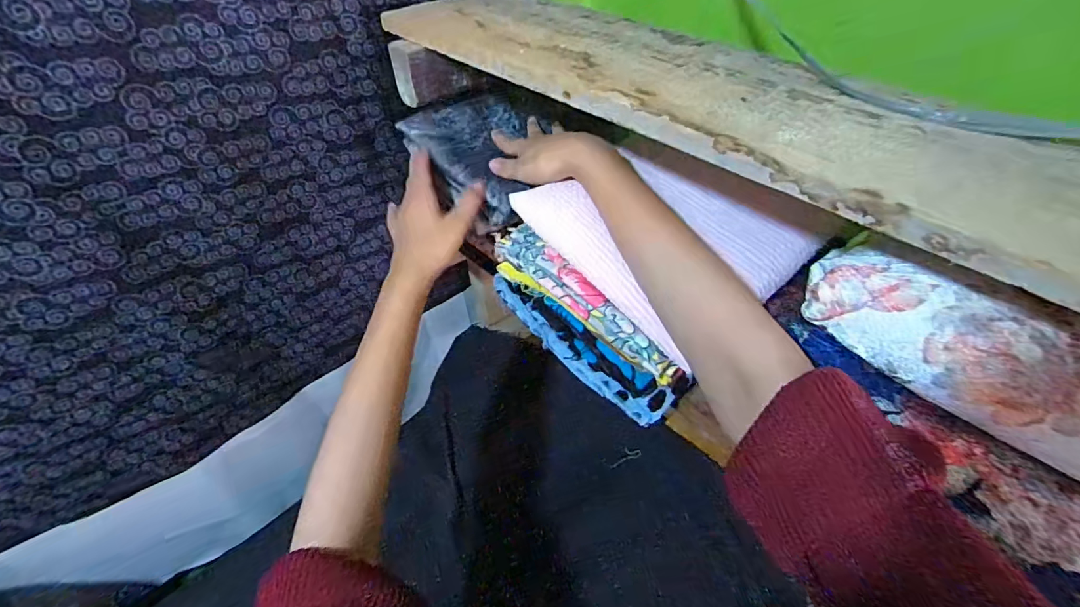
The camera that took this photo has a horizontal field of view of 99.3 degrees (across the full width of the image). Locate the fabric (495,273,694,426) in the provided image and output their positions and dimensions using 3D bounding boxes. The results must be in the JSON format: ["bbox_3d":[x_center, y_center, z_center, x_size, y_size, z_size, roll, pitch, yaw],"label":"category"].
[{"bbox_3d":[0.032,0.036,0.403,0.191,0.059,0.028,28,51,26],"label":"fabric"}]

